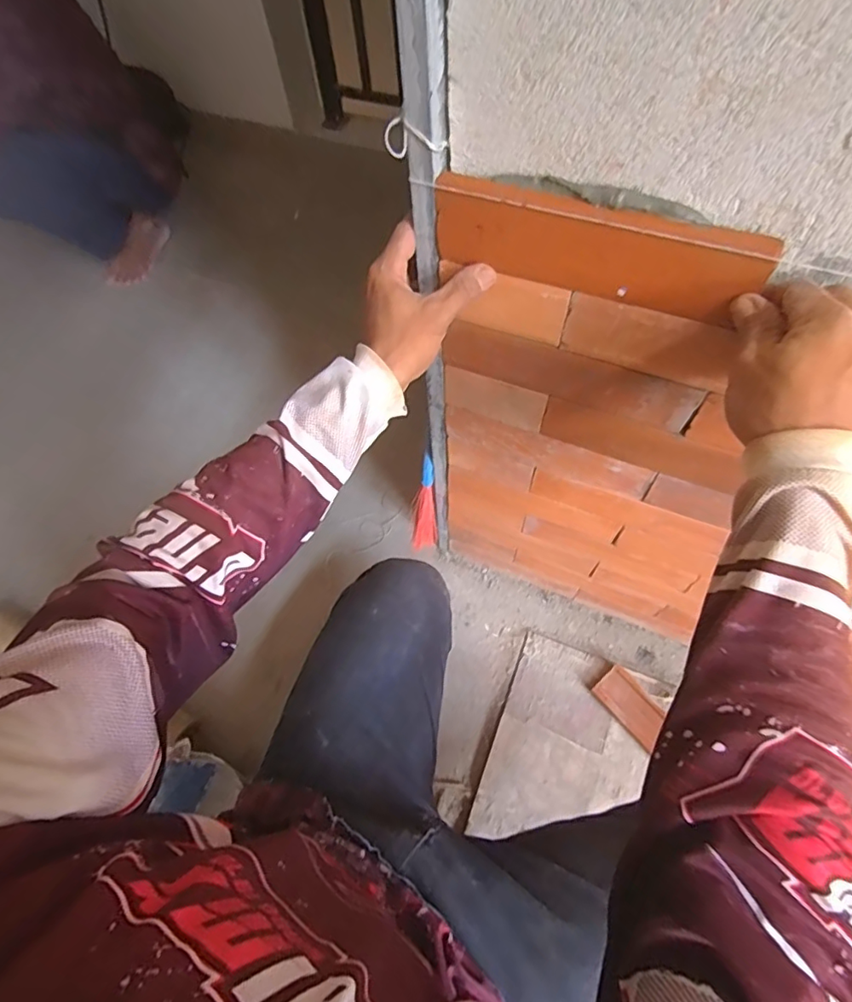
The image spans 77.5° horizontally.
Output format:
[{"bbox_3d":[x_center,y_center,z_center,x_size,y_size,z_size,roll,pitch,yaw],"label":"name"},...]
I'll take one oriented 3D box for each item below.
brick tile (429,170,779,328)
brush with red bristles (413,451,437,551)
[{"bbox_3d":[0.115,-0.177,0.375,0.221,0.061,0.018,21,66,14],"label":"brick tile"},{"bbox_3d":[0.000,0.004,0.767,0.029,0.179,0.029,7,41,7],"label":"brush with red bristles"}]

